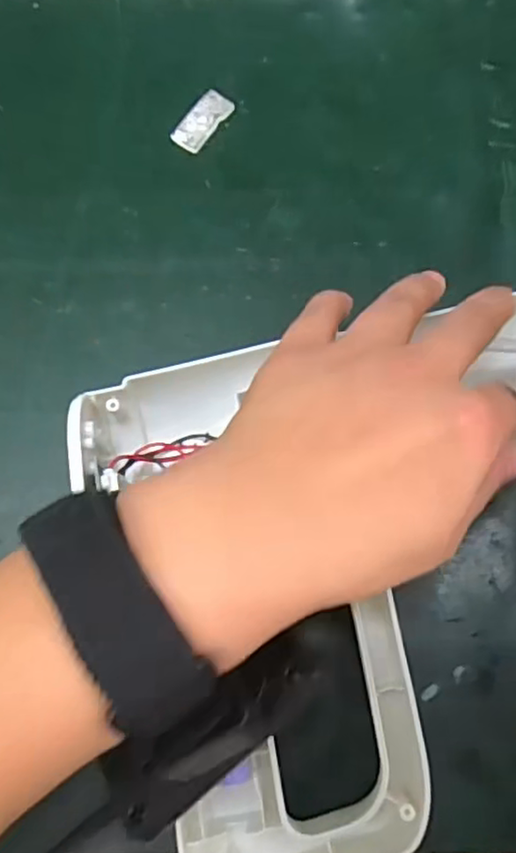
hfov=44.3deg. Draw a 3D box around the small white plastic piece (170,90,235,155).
[{"bbox_3d":[-0.027,-0.150,0.311,0.016,0.004,0.035,35,77,9],"label":"small white plastic piece"}]

